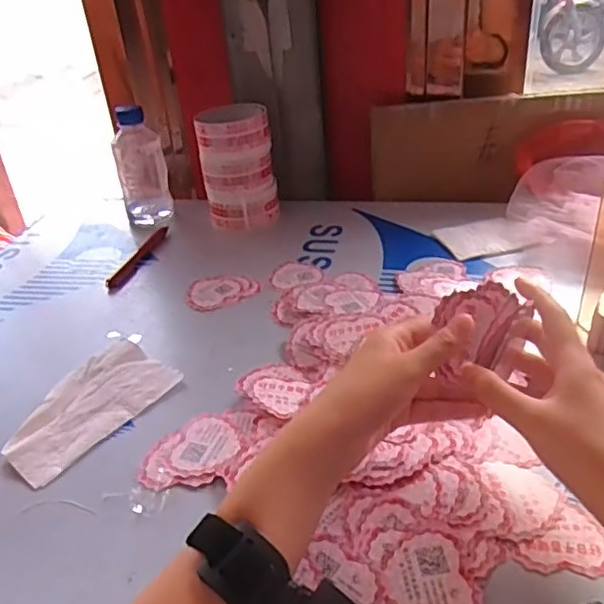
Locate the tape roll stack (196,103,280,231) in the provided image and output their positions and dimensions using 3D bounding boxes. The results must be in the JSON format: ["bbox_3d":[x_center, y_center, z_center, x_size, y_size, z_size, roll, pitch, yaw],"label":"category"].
[{"bbox_3d":[-0.077,-0.164,0.752,0.086,0.146,0.076,-8,34,-5],"label":"tape roll stack"}]

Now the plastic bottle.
[{"bbox_3d":[-0.205,-0.172,0.790,0.060,0.137,0.059,-14,35,-13],"label":"plastic bottle"}]

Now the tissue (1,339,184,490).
[{"bbox_3d":[-0.176,0.082,0.502,0.083,0.014,0.141,20,41,34],"label":"tissue"}]

